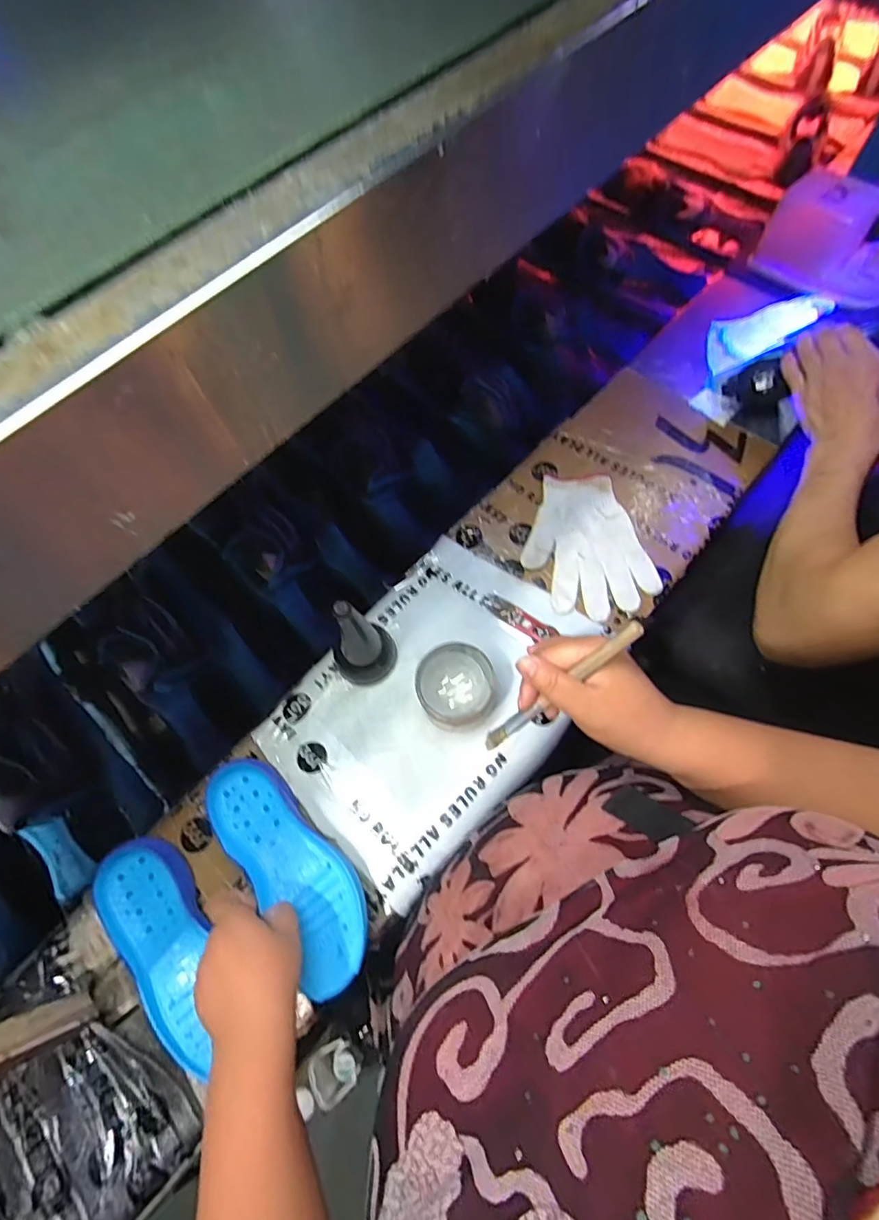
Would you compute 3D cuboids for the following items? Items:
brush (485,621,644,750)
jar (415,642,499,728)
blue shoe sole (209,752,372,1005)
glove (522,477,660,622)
[{"bbox_3d":[0.085,0.059,0.374,0.006,0.155,0.010,-6,56,-50],"label":"brush"},{"bbox_3d":[0.018,0.084,0.547,0.079,0.057,0.082,-1,67,2],"label":"jar"},{"bbox_3d":[-0.151,0.234,0.495,0.085,0.032,0.240,-35,66,-25],"label":"blue shoe sole"},{"bbox_3d":[0.176,-0.081,0.635,0.139,0.011,0.190,-17,67,-5],"label":"glove"}]

